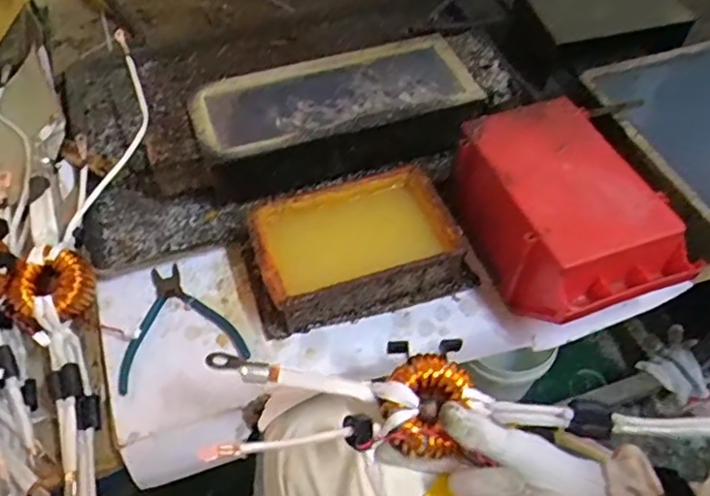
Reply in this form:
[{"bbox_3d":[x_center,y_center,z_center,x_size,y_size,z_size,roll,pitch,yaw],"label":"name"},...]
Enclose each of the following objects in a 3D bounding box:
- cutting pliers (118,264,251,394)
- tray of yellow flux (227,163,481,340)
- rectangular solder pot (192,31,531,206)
[{"bbox_3d":[-0.187,0.070,0.613,0.124,0.015,0.135,-15,55,-11],"label":"cutting pliers"},{"bbox_3d":[-0.003,-0.003,0.636,0.249,0.067,0.146,-14,55,-10],"label":"tray of yellow flux"},{"bbox_3d":[-0.003,-0.169,0.743,0.376,0.105,0.170,-8,54,-6],"label":"rectangular solder pot"}]

